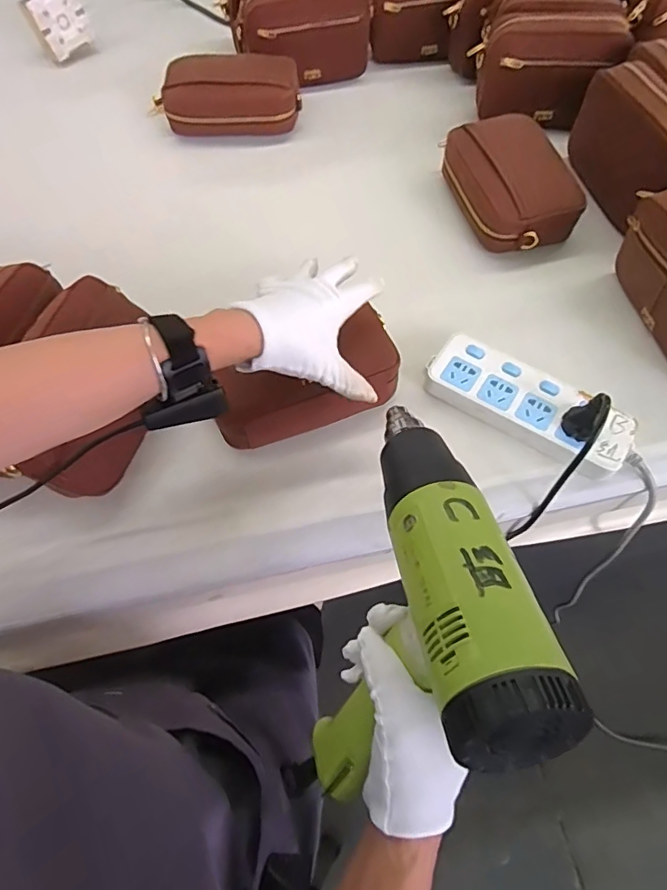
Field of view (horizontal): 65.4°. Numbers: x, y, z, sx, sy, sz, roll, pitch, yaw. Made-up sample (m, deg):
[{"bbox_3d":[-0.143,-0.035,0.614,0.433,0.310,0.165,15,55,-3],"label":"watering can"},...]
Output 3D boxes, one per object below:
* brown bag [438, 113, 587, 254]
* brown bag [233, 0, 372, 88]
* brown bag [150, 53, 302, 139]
[{"bbox_3d":[0.223,-0.338,0.663,0.127,0.071,0.196,-20,63,-9],"label":"brown bag"},{"bbox_3d":[-0.045,-0.629,0.798,0.200,0.124,0.064,-13,62,-6],"label":"brown bag"},{"bbox_3d":[-0.155,-0.513,0.769,0.208,0.065,0.119,-8,62,-3],"label":"brown bag"}]

